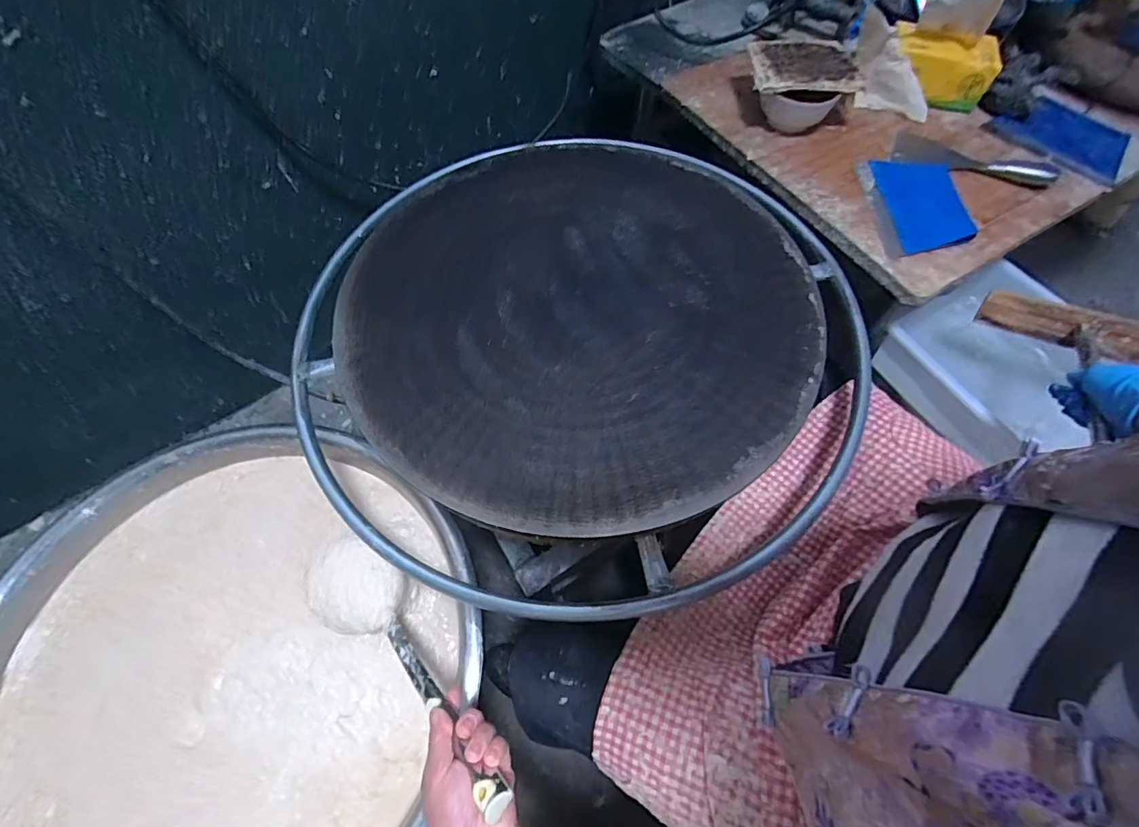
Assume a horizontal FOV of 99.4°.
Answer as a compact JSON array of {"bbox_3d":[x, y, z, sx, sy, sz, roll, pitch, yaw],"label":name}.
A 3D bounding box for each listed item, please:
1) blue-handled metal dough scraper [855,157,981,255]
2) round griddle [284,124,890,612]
[{"bbox_3d":[0.481,-0.290,0.668,0.129,0.008,0.168,-3,66,1],"label":"blue-handled metal dough scraper"},{"bbox_3d":[0.005,-0.110,0.597,0.653,0.064,0.656,-1,64,2],"label":"round griddle"}]

